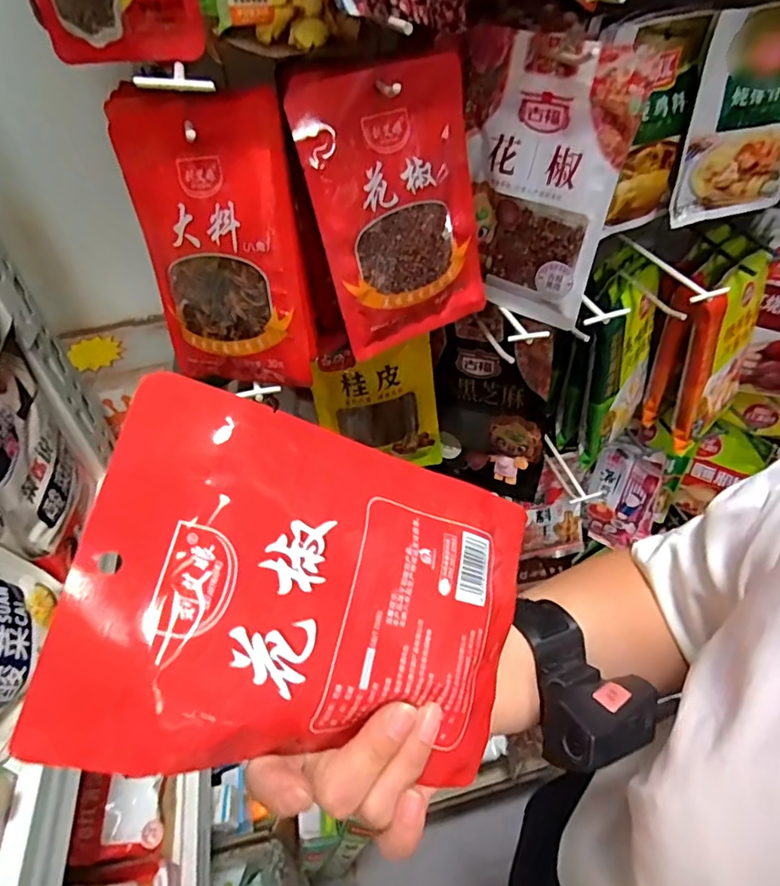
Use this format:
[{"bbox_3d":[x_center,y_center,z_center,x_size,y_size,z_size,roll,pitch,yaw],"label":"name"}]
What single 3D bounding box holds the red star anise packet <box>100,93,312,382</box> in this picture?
[{"bbox_3d":[-0.132,-0.150,0.420,0.145,0.212,0.022,1,24,25],"label":"red star anise packet"}]

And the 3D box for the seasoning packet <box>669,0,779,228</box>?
[{"bbox_3d":[0.331,-0.293,0.497,0.122,0.165,0.017,-12,42,-6],"label":"seasoning packet"}]

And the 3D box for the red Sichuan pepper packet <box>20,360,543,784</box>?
[{"bbox_3d":[-0.023,0.066,0.228,0.191,0.016,0.133,20,77,-25],"label":"red Sichuan pepper packet"}]

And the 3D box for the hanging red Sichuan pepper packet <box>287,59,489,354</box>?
[{"bbox_3d":[0.008,-0.186,0.444,0.144,0.202,0.022,-27,32,-18],"label":"hanging red Sichuan pepper packet"}]

